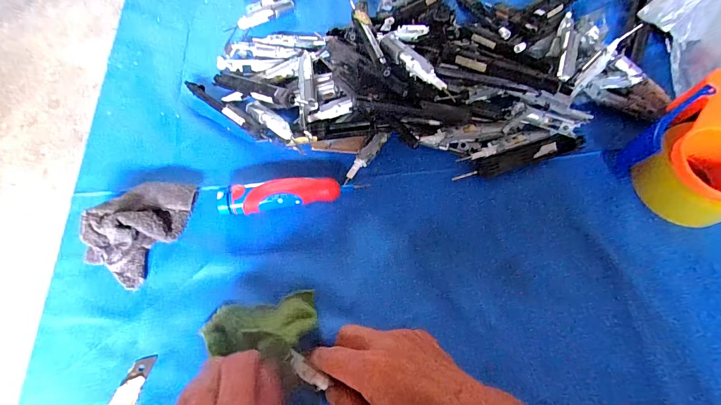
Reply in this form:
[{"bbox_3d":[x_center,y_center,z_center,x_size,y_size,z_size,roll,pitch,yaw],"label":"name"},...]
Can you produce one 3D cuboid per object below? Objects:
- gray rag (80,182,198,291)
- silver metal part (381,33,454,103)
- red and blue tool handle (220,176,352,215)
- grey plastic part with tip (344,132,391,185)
[{"bbox_3d":[-0.230,0.018,0.365,0.073,0.038,0.115,22,63,10],"label":"gray rag"},{"bbox_3d":[0.062,-0.154,0.392,0.020,0.016,0.119,-30,65,-15],"label":"silver metal part"},{"bbox_3d":[-0.082,-0.008,0.382,0.141,0.024,0.032,-9,61,-4],"label":"red and blue tool handle"},{"bbox_3d":[0.005,-0.055,0.410,0.015,0.009,0.077,39,84,17],"label":"grey plastic part with tip"}]

